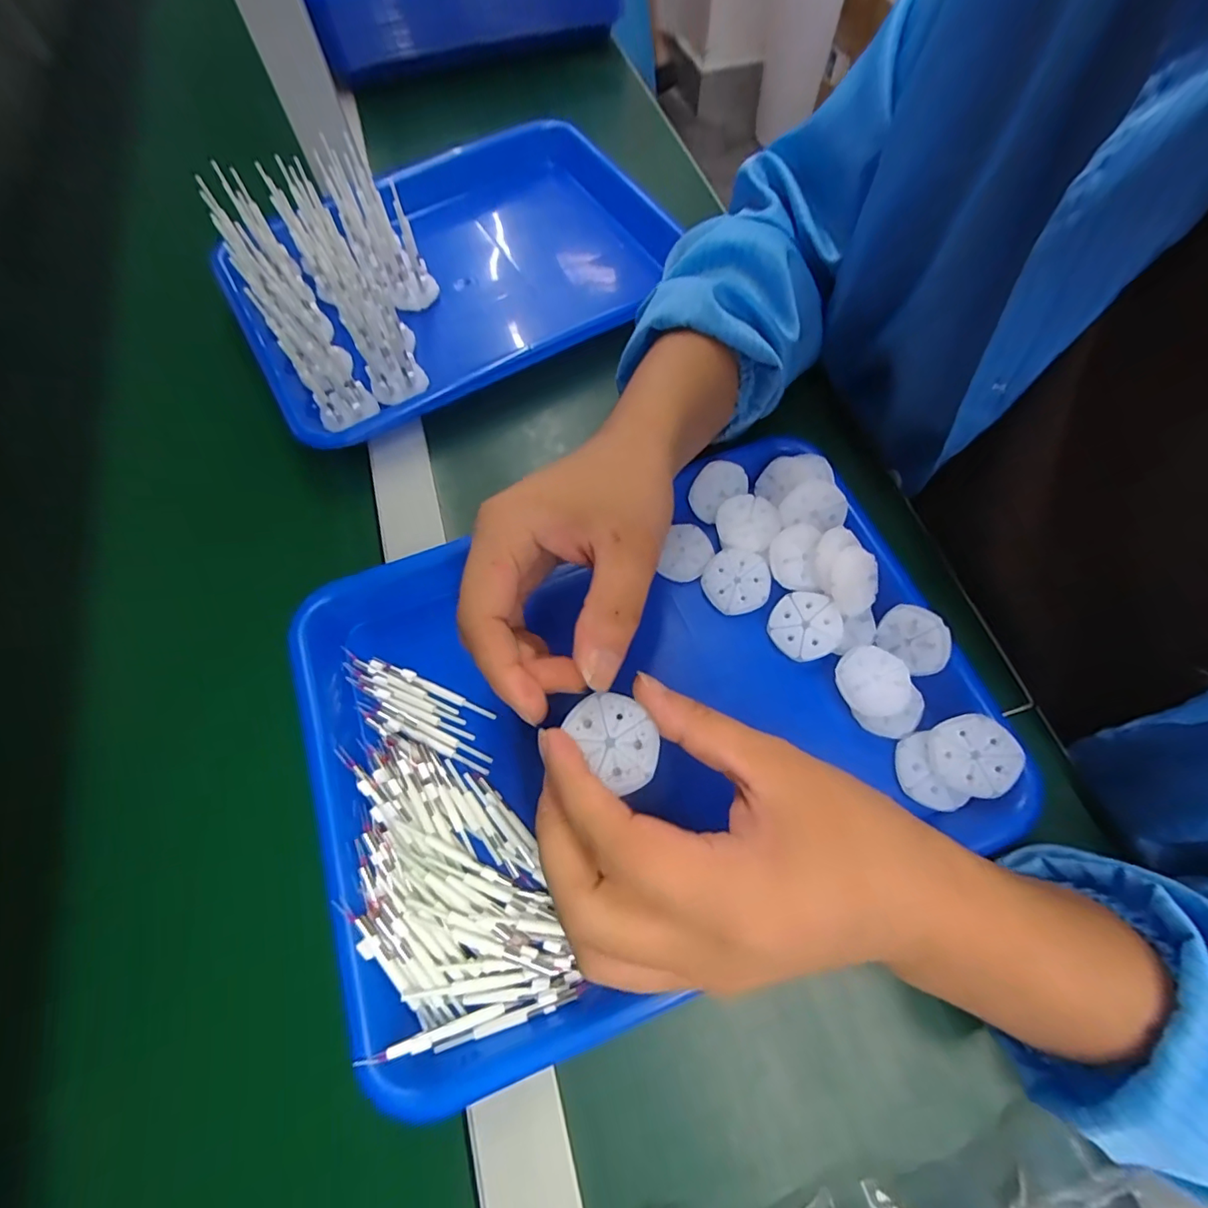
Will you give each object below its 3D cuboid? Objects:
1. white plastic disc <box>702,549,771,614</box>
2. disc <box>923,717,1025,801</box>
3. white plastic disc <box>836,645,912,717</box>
[{"bbox_3d":[0.078,-0.014,0.310,0.038,0.004,0.038,-2,79,11],"label":"white plastic disc"},{"bbox_3d":[0.183,0.075,0.259,0.038,0.005,0.038,-6,76,26],"label":"disc"},{"bbox_3d":[0.145,0.041,0.281,0.037,0.007,0.036,0,67,0],"label":"white plastic disc"}]

